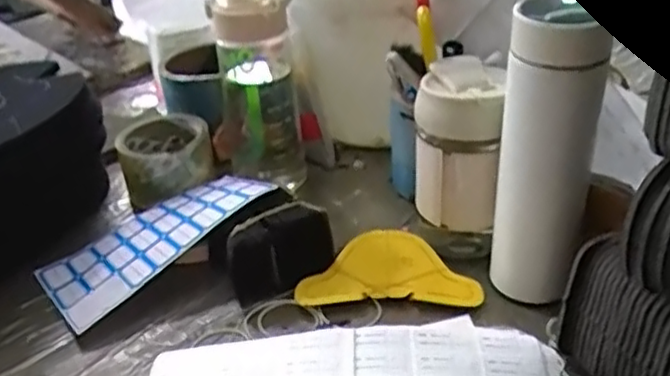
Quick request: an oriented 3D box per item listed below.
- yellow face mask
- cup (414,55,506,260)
[{"bbox_3d":[0.044,0.067,0.566,0.142,0.019,0.084,-1,32,5],"label":"yellow face mask"},{"bbox_3d":[0.102,-0.020,0.567,0.064,0.161,0.077,4,33,12],"label":"cup"}]

